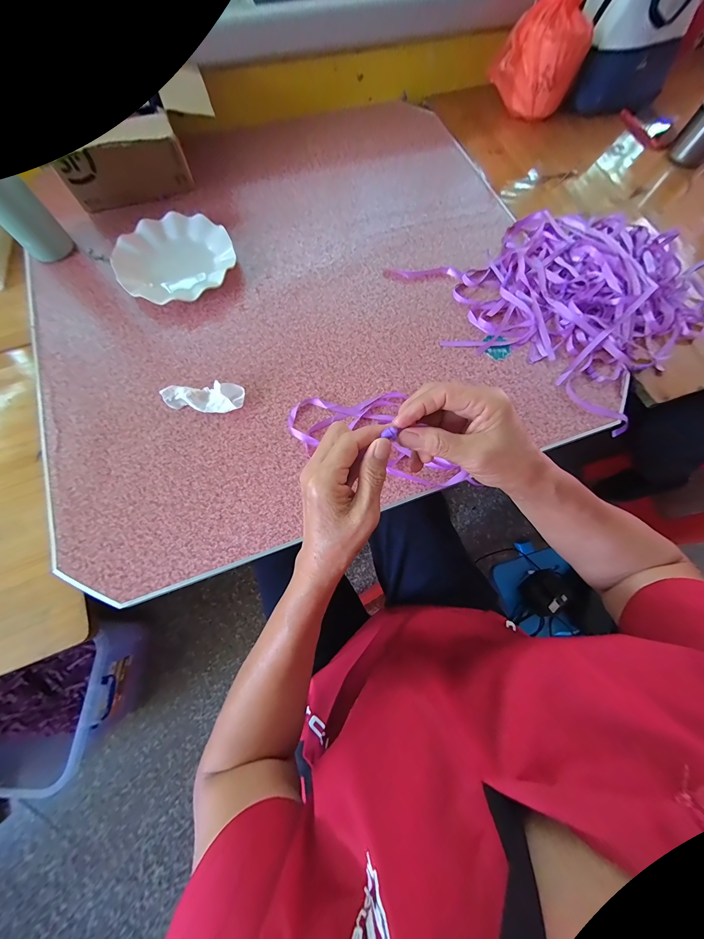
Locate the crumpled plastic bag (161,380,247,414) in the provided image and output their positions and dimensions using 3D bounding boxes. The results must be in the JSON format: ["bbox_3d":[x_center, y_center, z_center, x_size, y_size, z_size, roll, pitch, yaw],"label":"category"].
[{"bbox_3d":[-0.208,-0.103,0.421,0.107,0.026,0.037,2,74,-2],"label":"crumpled plastic bag"}]

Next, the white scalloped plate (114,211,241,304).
[{"bbox_3d":[-0.286,-0.342,0.490,0.178,0.024,0.178,1,74,-2],"label":"white scalloped plate"}]

